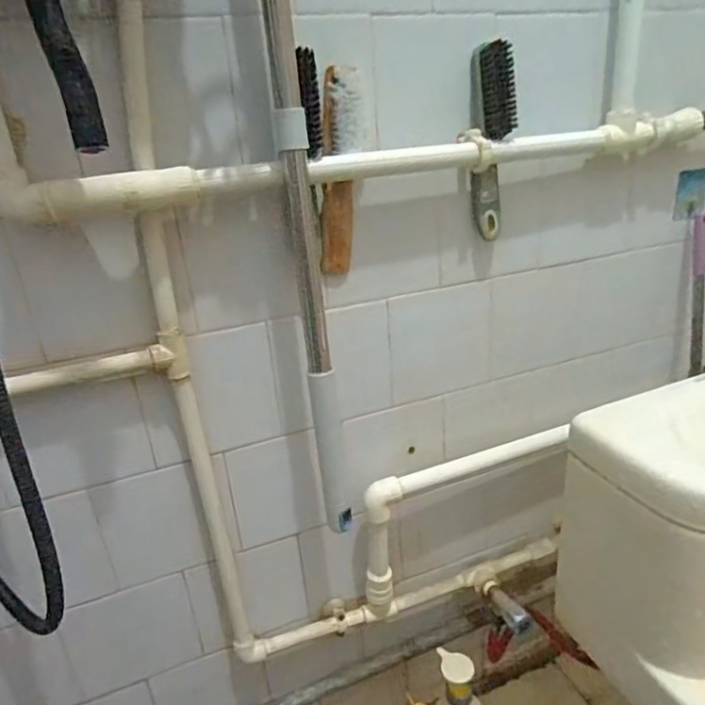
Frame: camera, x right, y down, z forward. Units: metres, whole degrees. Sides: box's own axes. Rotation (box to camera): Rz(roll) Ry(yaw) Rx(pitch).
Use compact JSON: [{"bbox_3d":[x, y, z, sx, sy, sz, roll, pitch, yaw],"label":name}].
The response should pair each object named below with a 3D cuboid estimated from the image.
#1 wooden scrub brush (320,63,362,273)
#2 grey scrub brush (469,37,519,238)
[{"bbox_3d":[-0.013,-0.188,0.577,0.050,0.203,0.027,2,23,16],"label":"wooden scrub brush"},{"bbox_3d":[0.161,-0.239,0.622,0.044,0.207,0.032,-9,22,-8],"label":"grey scrub brush"}]

